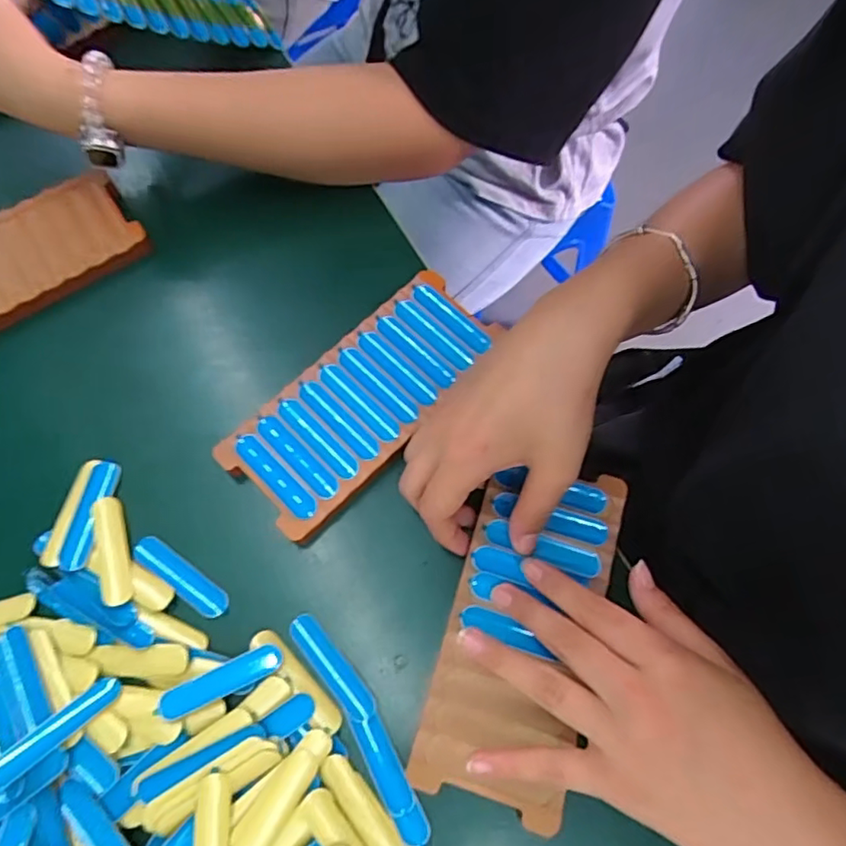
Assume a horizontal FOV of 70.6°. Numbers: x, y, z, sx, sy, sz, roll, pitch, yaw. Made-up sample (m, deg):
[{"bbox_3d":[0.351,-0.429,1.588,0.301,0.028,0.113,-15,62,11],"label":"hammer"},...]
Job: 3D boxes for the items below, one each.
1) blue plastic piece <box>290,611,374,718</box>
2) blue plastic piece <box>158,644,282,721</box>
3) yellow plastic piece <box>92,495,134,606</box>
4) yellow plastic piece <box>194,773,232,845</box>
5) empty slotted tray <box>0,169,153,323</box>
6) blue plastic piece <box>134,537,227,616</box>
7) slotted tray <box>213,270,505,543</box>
[{"bbox_3d":[-0.048,0.127,0.314,0.013,0.004,0.063,-38,74,-13],"label":"blue plastic piece"},{"bbox_3d":[-0.102,0.130,0.302,0.061,0.004,0.014,-23,71,-8],"label":"blue plastic piece"},{"bbox_3d":[-0.172,0.070,0.330,0.016,0.009,0.062,-20,71,-7],"label":"yellow plastic piece"},{"bbox_3d":[-0.099,0.197,0.276,0.016,0.005,0.060,1,69,1],"label":"yellow plastic piece"},{"bbox_3d":[-0.271,-0.100,0.386,0.169,0.014,0.074,-32,72,-11],"label":"empty slotted tray"},{"bbox_3d":[-0.134,0.084,0.329,0.062,0.004,0.015,34,73,12],"label":"blue plastic piece"},{"bbox_3d":[-0.033,-0.014,0.359,0.168,0.018,0.075,-43,75,-14],"label":"slotted tray"}]

